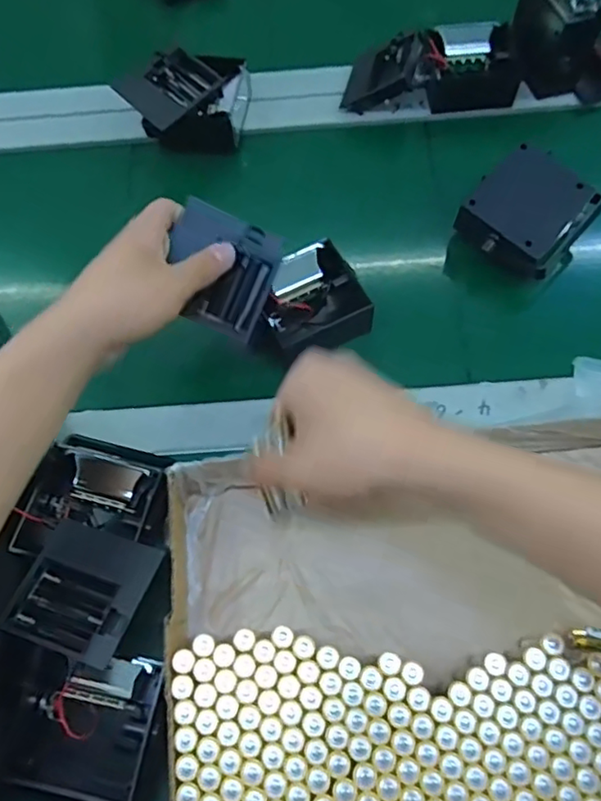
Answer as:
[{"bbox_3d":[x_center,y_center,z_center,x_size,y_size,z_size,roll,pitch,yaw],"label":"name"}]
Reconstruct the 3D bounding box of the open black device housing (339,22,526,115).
[{"bbox_3d":[0.128,-0.335,0.598,0.168,0.052,0.081,-9,67,-2],"label":"open black device housing"}]

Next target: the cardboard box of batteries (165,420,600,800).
[{"bbox_3d":[0.107,0.152,0.381,0.373,0.053,0.251,-6,67,0],"label":"cardboard box of batteries"}]

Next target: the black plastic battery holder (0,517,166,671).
[{"bbox_3d":[-0.141,0.122,0.383,0.082,0.022,0.079,18,69,9],"label":"black plastic battery holder"}]

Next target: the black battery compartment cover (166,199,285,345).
[{"bbox_3d":[-0.059,-0.095,0.439,0.076,0.010,0.082,21,100,-14],"label":"black battery compartment cover"}]

